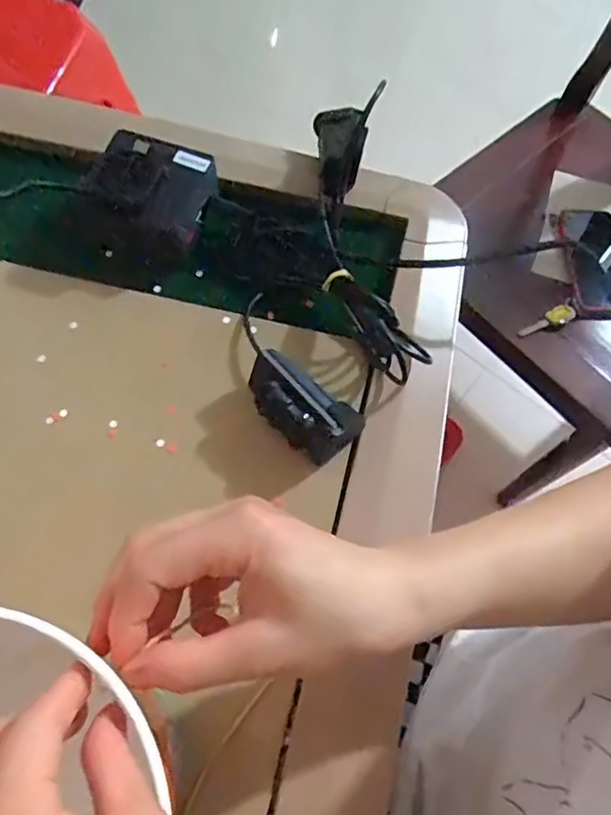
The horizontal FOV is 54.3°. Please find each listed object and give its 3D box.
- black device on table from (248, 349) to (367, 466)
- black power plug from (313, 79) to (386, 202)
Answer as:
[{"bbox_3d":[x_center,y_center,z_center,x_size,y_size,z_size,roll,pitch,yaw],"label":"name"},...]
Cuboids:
[{"bbox_3d":[-0.004,0.001,0.370,0.073,0.034,0.038,35,73,12],"label":"black device on table"},{"bbox_3d":[0.026,-0.200,0.449,0.047,0.026,0.094,10,69,3],"label":"black power plug"}]

